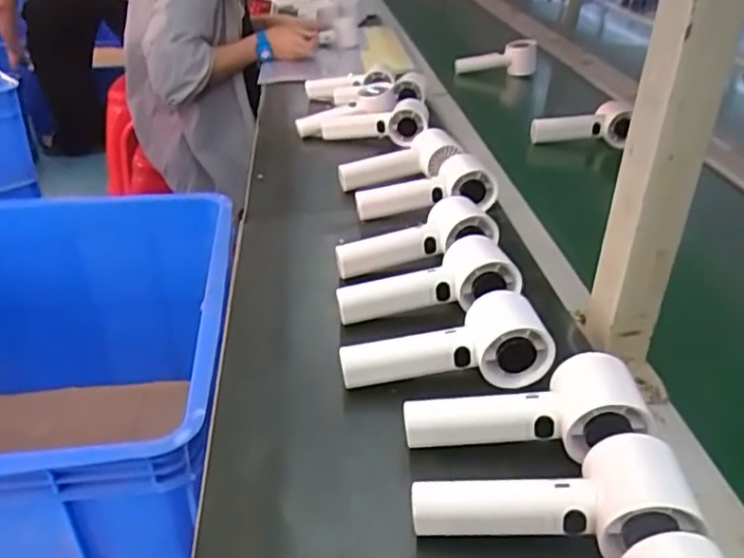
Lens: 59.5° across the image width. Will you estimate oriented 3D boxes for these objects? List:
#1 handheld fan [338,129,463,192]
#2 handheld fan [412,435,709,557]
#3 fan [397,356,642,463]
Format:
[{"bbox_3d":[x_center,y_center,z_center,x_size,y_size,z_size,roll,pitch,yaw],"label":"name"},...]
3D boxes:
[{"bbox_3d":[0.033,-0.148,0.826,0.155,0.044,0.080,-19,34,-2],"label":"handheld fan"},{"bbox_3d":[0.100,0.128,0.382,0.150,0.061,0.061,5,32,7],"label":"handheld fan"},{"bbox_3d":[0.100,0.087,0.444,0.152,0.057,0.058,5,32,6],"label":"fan"}]

